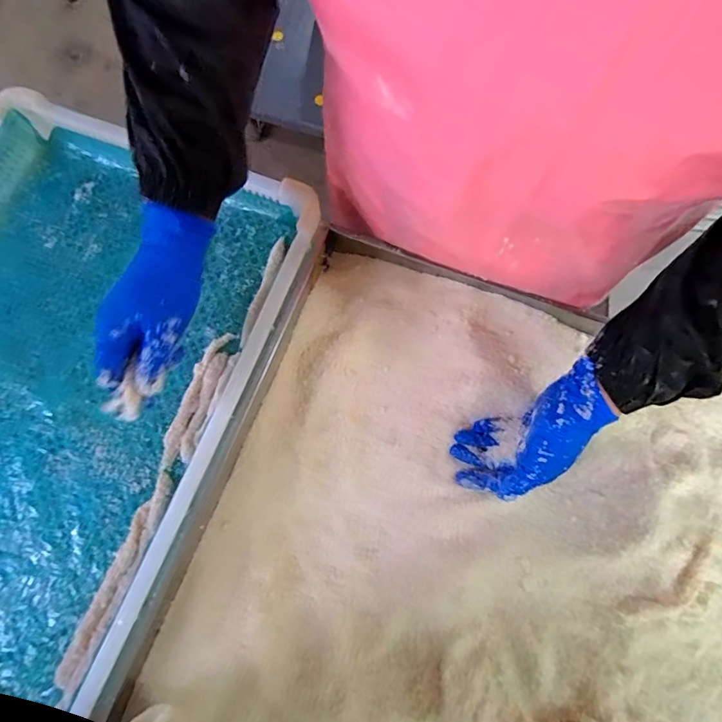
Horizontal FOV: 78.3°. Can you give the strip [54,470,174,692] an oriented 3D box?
[{"bbox_3d":[-0.232,0.208,0.426,0.028,0.014,0.200,23,79,7],"label":"strip"}]

